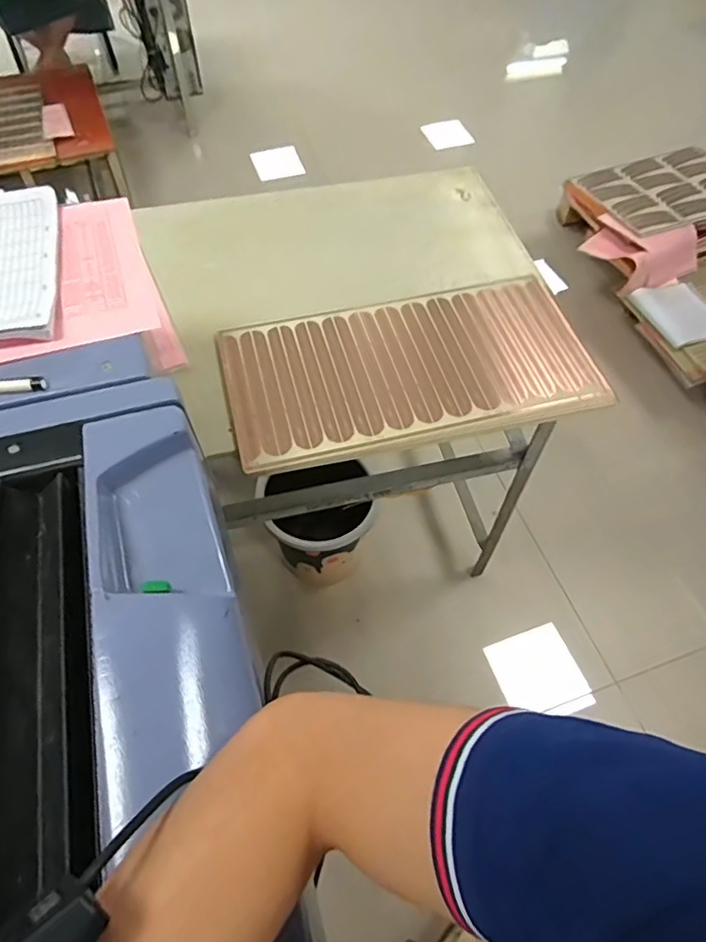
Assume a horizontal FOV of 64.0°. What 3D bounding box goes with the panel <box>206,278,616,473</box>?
[{"bbox_3d":[0.077,-0.146,0.769,0.480,0.011,0.243,-11,58,-9],"label":"panel"}]

